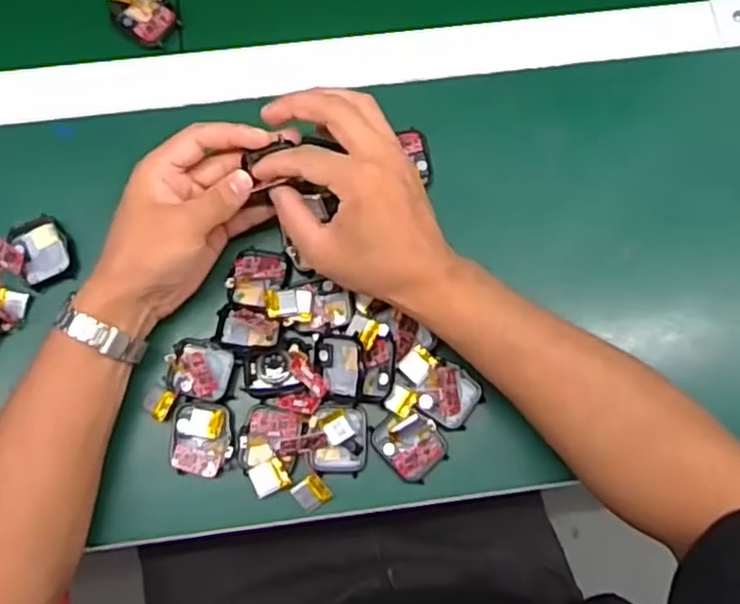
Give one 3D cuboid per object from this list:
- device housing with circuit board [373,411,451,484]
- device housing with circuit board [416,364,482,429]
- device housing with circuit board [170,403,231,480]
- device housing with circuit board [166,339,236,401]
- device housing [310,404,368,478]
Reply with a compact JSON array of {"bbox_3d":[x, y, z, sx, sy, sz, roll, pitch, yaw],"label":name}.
[{"bbox_3d":[0.027,0.092,0.449,0.038,0.016,0.044,-42,82,-9],"label":"device housing with circuit board"},{"bbox_3d":[0.054,0.062,0.459,0.037,0.008,0.039,27,79,4],"label":"device housing with circuit board"},{"bbox_3d":[-0.110,0.089,0.448,0.039,0.006,0.048,-2,78,-2],"label":"device housing with circuit board"},{"bbox_3d":[-0.113,0.045,0.457,0.043,0.009,0.040,3,78,-1],"label":"device housing with circuit board"},{"bbox_3d":[-0.019,0.089,0.450,0.036,0.014,0.044,3,78,-1],"label":"device housing"}]

